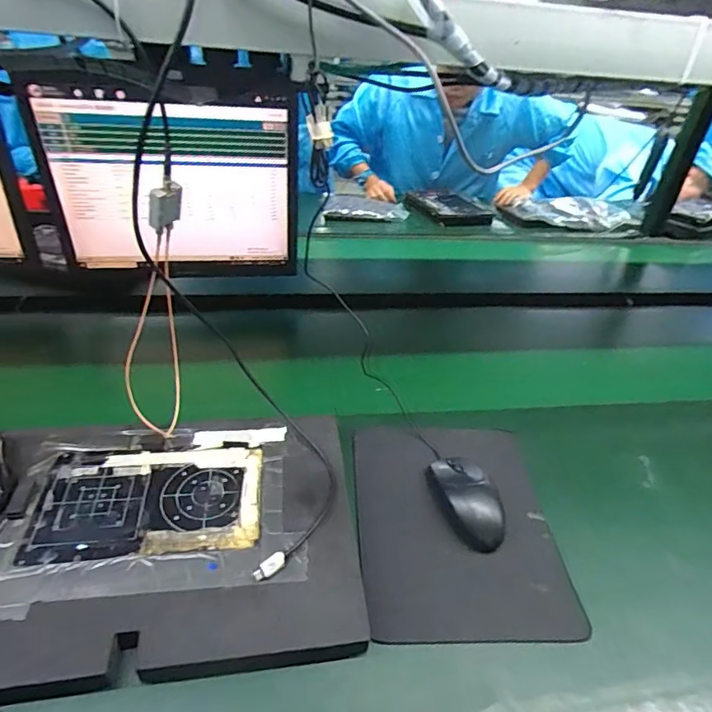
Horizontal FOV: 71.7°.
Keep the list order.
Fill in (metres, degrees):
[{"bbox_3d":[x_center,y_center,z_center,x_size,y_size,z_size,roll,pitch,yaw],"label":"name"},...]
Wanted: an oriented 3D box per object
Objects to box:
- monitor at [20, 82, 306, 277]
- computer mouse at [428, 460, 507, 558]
[{"bbox_3d":[-0.266,-0.246,0.751,0.356,0.270,0.052,-7,37,-17],"label":"monitor"},{"bbox_3d":[0.127,0.156,0.543,0.060,0.030,0.110,-11,39,-21],"label":"computer mouse"}]

